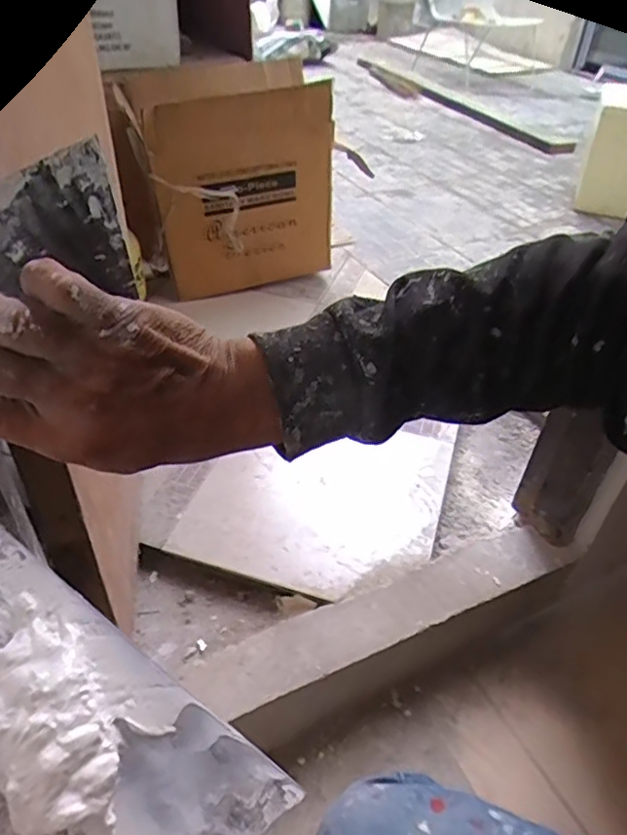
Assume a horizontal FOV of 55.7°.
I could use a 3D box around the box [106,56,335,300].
[{"bbox_3d":[-0.211,-0.570,1.446,0.469,0.445,0.304,-14,44,-16],"label":"box"}]

